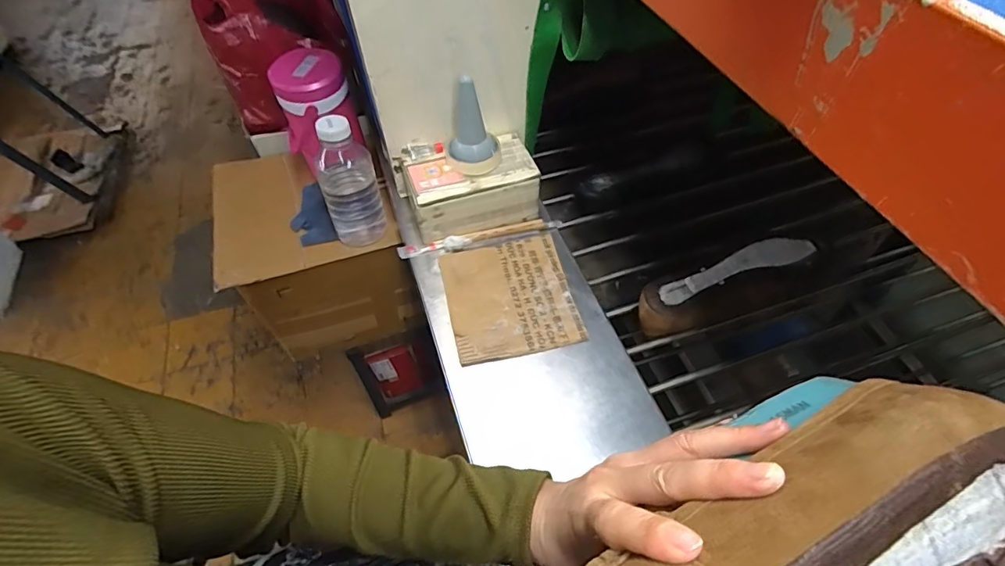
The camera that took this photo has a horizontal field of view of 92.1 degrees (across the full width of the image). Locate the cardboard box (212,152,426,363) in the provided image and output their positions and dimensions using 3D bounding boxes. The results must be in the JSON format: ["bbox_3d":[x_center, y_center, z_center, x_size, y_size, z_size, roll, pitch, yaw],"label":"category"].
[{"bbox_3d":[-0.384,-0.080,1.047,0.310,0.313,0.347,-16,54,-11],"label":"cardboard box"}]

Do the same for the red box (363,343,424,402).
[{"bbox_3d":[-0.277,0.236,1.271,0.117,0.232,0.034,-20,55,-13],"label":"red box"}]

